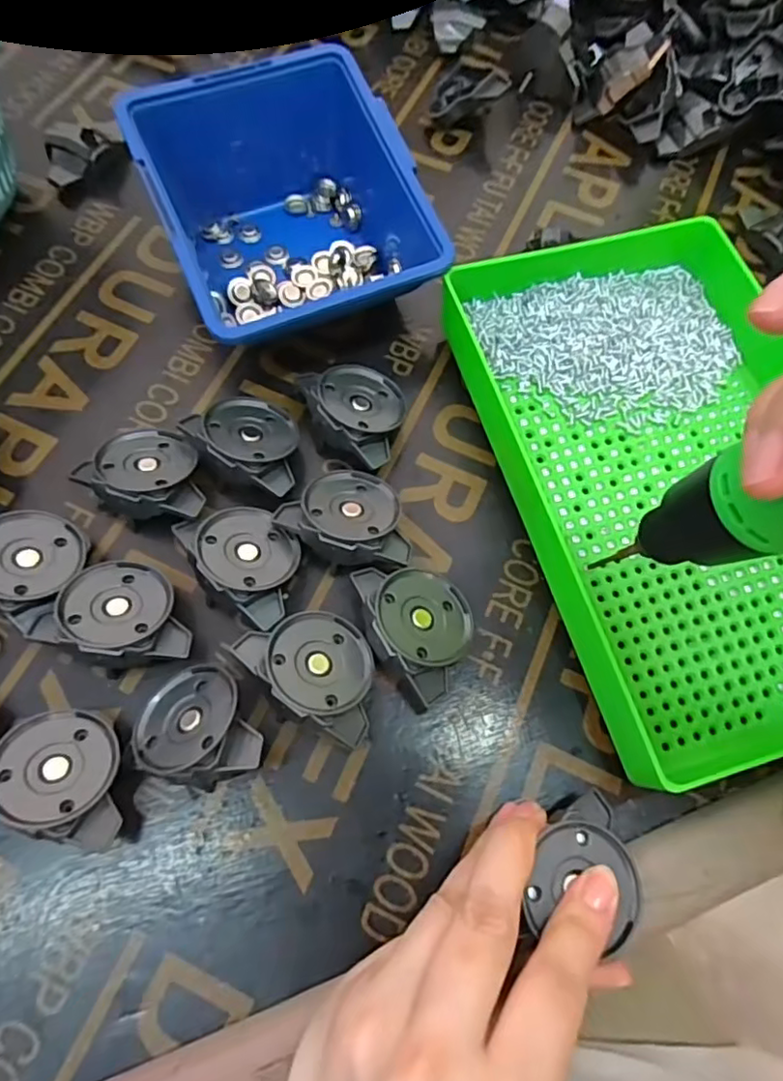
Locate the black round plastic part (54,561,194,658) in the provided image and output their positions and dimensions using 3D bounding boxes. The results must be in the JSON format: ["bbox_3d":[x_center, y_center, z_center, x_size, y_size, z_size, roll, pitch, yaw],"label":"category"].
[{"bbox_3d":[-0.109,0.030,0.245,0.042,0.009,0.049,-19,60,-31],"label":"black round plastic part"}]

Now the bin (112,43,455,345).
[{"bbox_3d":[-0.051,-0.164,0.309,0.122,0.063,0.137,-22,70,-11],"label":"bin"}]

